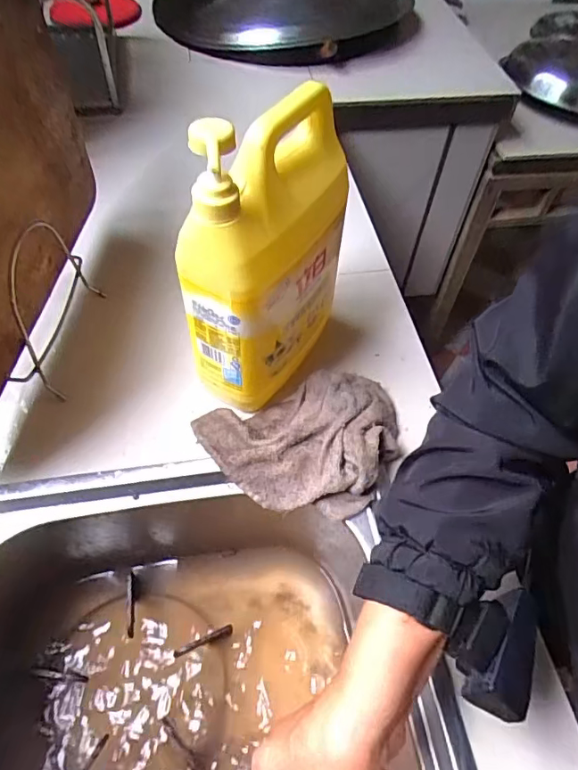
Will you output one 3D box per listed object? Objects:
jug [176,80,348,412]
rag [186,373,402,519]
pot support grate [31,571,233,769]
[{"bbox_3d":[-0.013,-0.107,0.463,0.067,0.283,0.164,31,58,18],"label":"jug"},{"bbox_3d":[0.009,0.050,0.510,0.189,0.051,0.136,4,54,-1],"label":"rag"},{"bbox_3d":[-0.150,0.308,0.523,0.182,0.043,0.191,26,57,15],"label":"pot support grate"}]

